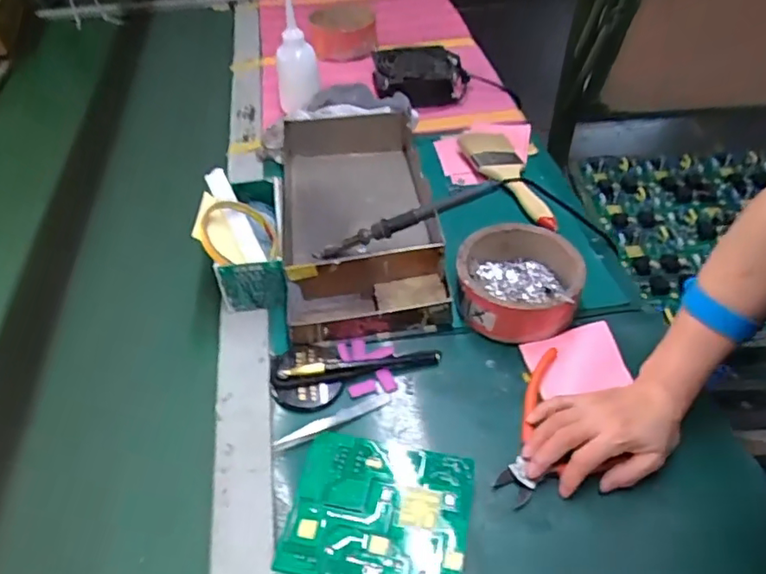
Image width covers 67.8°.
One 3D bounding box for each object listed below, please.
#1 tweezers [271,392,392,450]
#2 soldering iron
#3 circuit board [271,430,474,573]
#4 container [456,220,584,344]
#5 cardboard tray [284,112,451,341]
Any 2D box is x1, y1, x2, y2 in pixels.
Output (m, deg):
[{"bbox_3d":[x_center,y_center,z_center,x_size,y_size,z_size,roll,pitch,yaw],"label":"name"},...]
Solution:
[{"bbox_3d":[-0.043,0.116,0.500,0.111,0.013,0.016,-22,50,-17],"label":"tweezers"},{"bbox_3d":[0.022,-0.073,0.620,0.214,0.021,0.018,-20,46,13],"label":"soldering iron"},{"bbox_3d":[-0.002,0.174,0.434,0.130,0.026,0.114,8,48,9],"label":"circuit board"},{"bbox_3d":[0.137,-0.004,0.579,0.117,0.056,0.118,-1,47,1],"label":"container"},{"bbox_3d":[-0.033,-0.085,0.655,0.181,0.062,0.331,-6,47,-3],"label":"cardboard tray"}]

